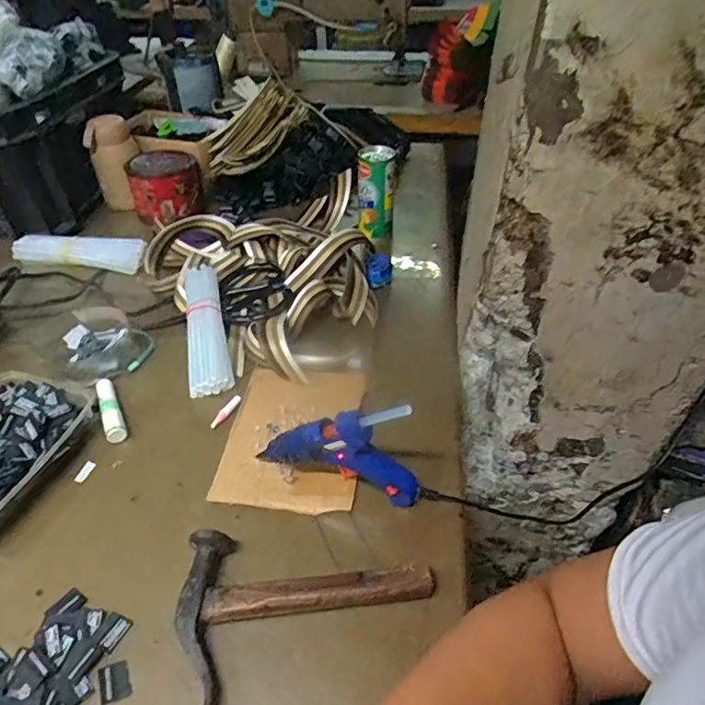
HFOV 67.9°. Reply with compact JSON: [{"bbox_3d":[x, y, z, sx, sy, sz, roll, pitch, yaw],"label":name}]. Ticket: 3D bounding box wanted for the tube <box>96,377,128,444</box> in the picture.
[{"bbox_3d":[-0.244,0.055,0.527,0.019,0.017,0.088,-19,48,-20],"label":"tube"}]

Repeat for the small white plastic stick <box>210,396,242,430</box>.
[{"bbox_3d":[-0.127,0.059,0.527,0.008,0.008,0.042,25,49,23],"label":"small white plastic stick"}]

